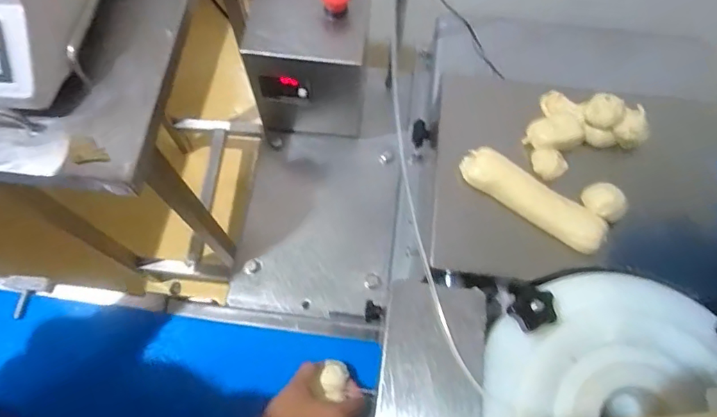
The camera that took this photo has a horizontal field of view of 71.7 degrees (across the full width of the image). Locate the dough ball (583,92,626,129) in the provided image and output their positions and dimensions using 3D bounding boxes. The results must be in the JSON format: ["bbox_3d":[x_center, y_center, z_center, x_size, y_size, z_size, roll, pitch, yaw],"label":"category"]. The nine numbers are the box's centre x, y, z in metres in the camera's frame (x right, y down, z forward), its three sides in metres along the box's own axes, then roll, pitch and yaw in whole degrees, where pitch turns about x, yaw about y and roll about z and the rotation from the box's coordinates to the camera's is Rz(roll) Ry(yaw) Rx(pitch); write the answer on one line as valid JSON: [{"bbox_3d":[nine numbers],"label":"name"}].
[{"bbox_3d":[0.247,-0.096,0.504,0.034,0.030,0.032,0,68,-1],"label":"dough ball"}]

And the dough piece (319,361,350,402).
[{"bbox_3d":[-0.027,0.193,0.559,0.030,0.031,0.044,10,68,2],"label":"dough piece"}]

